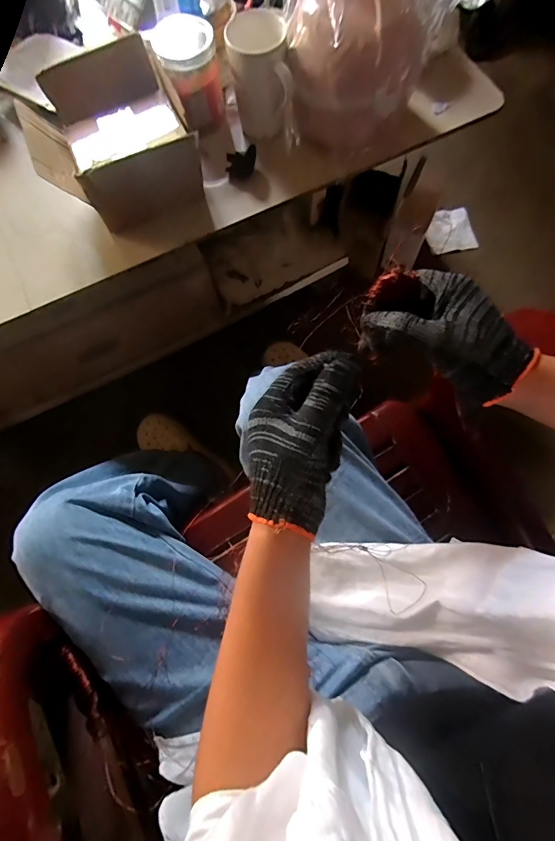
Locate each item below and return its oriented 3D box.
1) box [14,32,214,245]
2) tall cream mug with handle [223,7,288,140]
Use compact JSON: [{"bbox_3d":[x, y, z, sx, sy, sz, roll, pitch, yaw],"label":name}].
[{"bbox_3d":[-0.213,-0.362,0.556,0.195,0.124,0.210,-18,75,-3],"label":"box"},{"bbox_3d":[-0.028,-0.479,0.574,0.087,0.122,0.094,-2,74,1],"label":"tall cream mug with handle"}]

